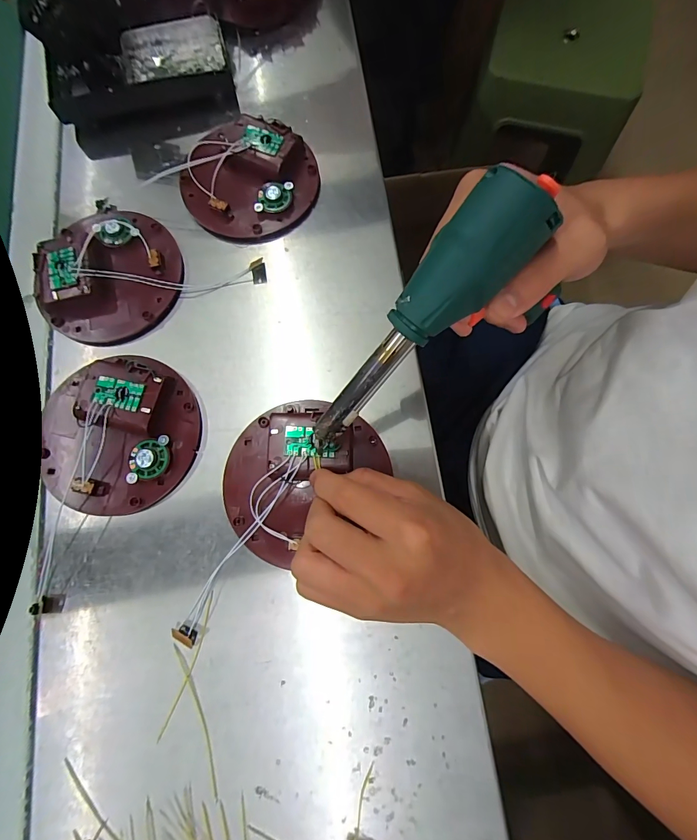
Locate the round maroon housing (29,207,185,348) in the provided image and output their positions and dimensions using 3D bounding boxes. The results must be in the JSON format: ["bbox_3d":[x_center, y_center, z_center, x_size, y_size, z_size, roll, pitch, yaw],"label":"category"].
[{"bbox_3d":[-0.197,-0.126,0.318,0.106,0.023,0.122,-6,77,-2],"label":"round maroon housing"}]

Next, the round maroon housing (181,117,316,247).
[{"bbox_3d":[-0.084,-0.211,0.332,0.101,0.031,0.115,37,79,8],"label":"round maroon housing"}]

